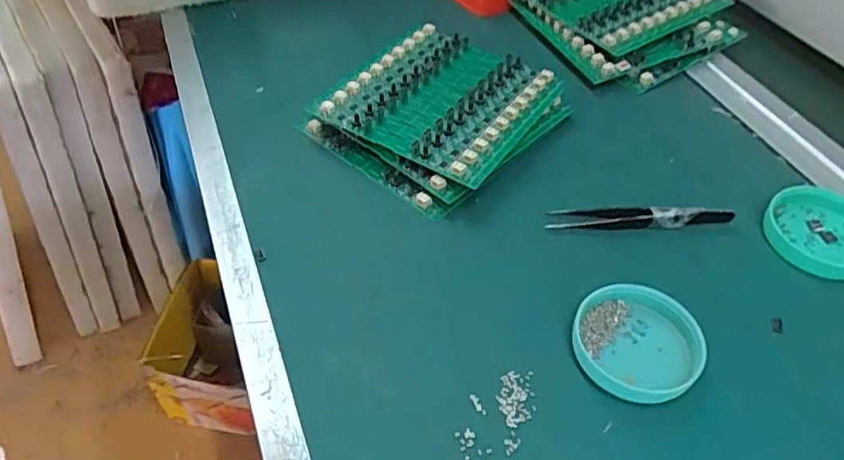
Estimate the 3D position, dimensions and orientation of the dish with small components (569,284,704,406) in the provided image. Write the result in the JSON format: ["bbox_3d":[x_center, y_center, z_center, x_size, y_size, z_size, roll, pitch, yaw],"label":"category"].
[{"bbox_3d":[0.113,0.058,0.325,0.063,0.013,0.064,2,46,-2],"label":"dish with small components"}]

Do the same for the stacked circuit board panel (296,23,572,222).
[{"bbox_3d":[0.015,-0.087,0.448,0.135,0.032,0.153,33,53,25],"label":"stacked circuit board panel"}]

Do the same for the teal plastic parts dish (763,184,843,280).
[{"bbox_3d":[0.253,-0.001,0.390,0.066,0.012,0.070,2,46,-2],"label":"teal plastic parts dish"}]

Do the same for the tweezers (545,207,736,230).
[{"bbox_3d":[0.137,-0.009,0.389,0.115,0.013,0.015,0,46,-3],"label":"tweezers"}]

